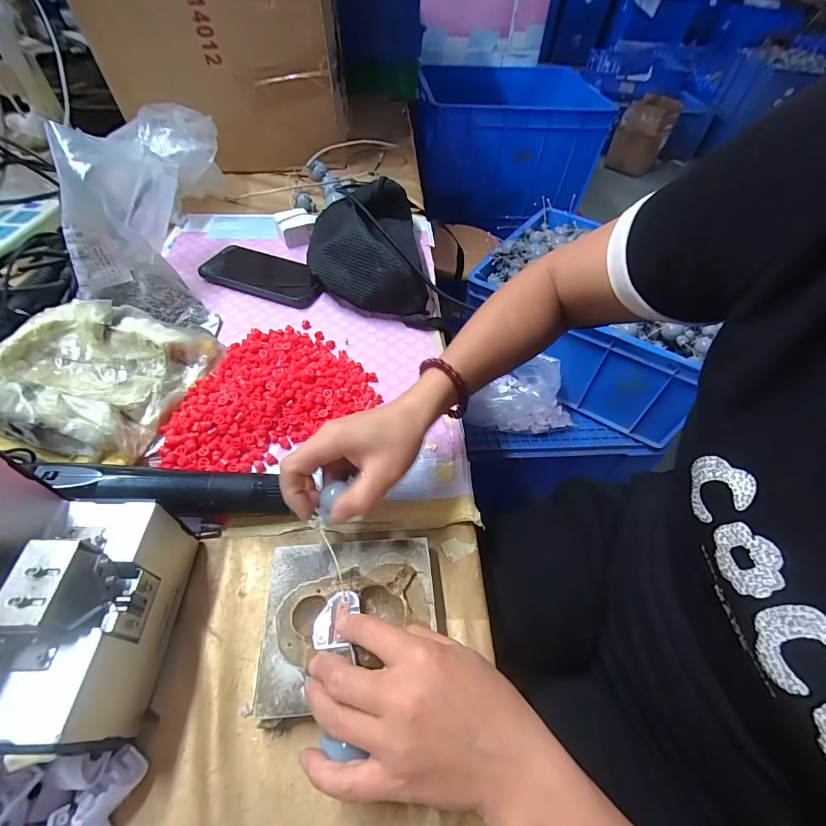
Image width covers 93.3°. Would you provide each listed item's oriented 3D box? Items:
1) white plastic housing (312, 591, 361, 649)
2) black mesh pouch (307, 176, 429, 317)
[{"bbox_3d":[-0.051,0.138,0.260,0.030,0.010,0.032,0,46,-6],"label":"white plastic housing"},{"bbox_3d":[-0.064,-0.213,0.507,0.138,0.095,0.221,-4,53,-6],"label":"black mesh pouch"}]

